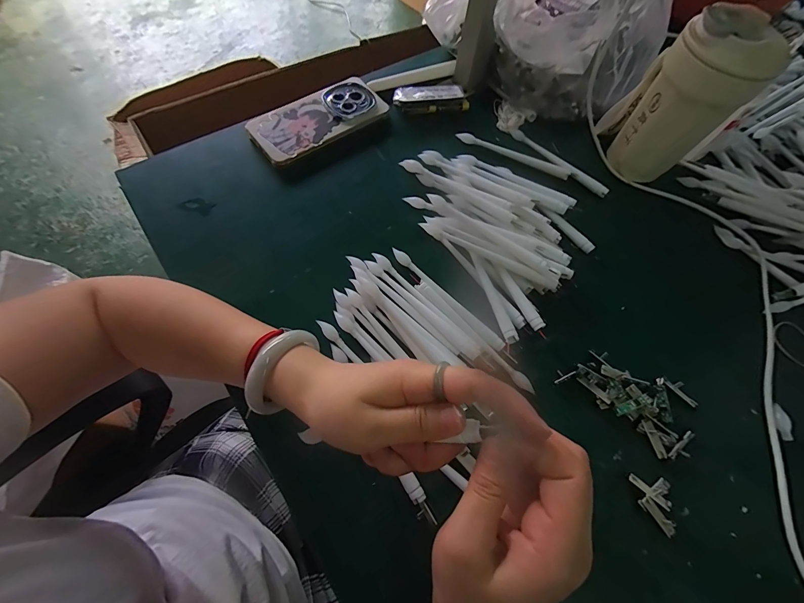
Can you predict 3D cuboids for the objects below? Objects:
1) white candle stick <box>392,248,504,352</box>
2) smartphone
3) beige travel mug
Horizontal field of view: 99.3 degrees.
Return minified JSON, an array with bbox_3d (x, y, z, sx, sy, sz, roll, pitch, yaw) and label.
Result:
[{"bbox_3d":[0.042,-0.005,0.335,0.011,0.013,0.142,-42,75,-19],"label":"white candle stick"},{"bbox_3d":[-0.102,-0.225,0.420,0.163,0.011,0.076,-34,72,-17],"label":"smartphone"},{"bbox_3d":[0.294,-0.214,0.366,0.075,0.155,0.087,3,66,-2],"label":"beige travel mug"}]

